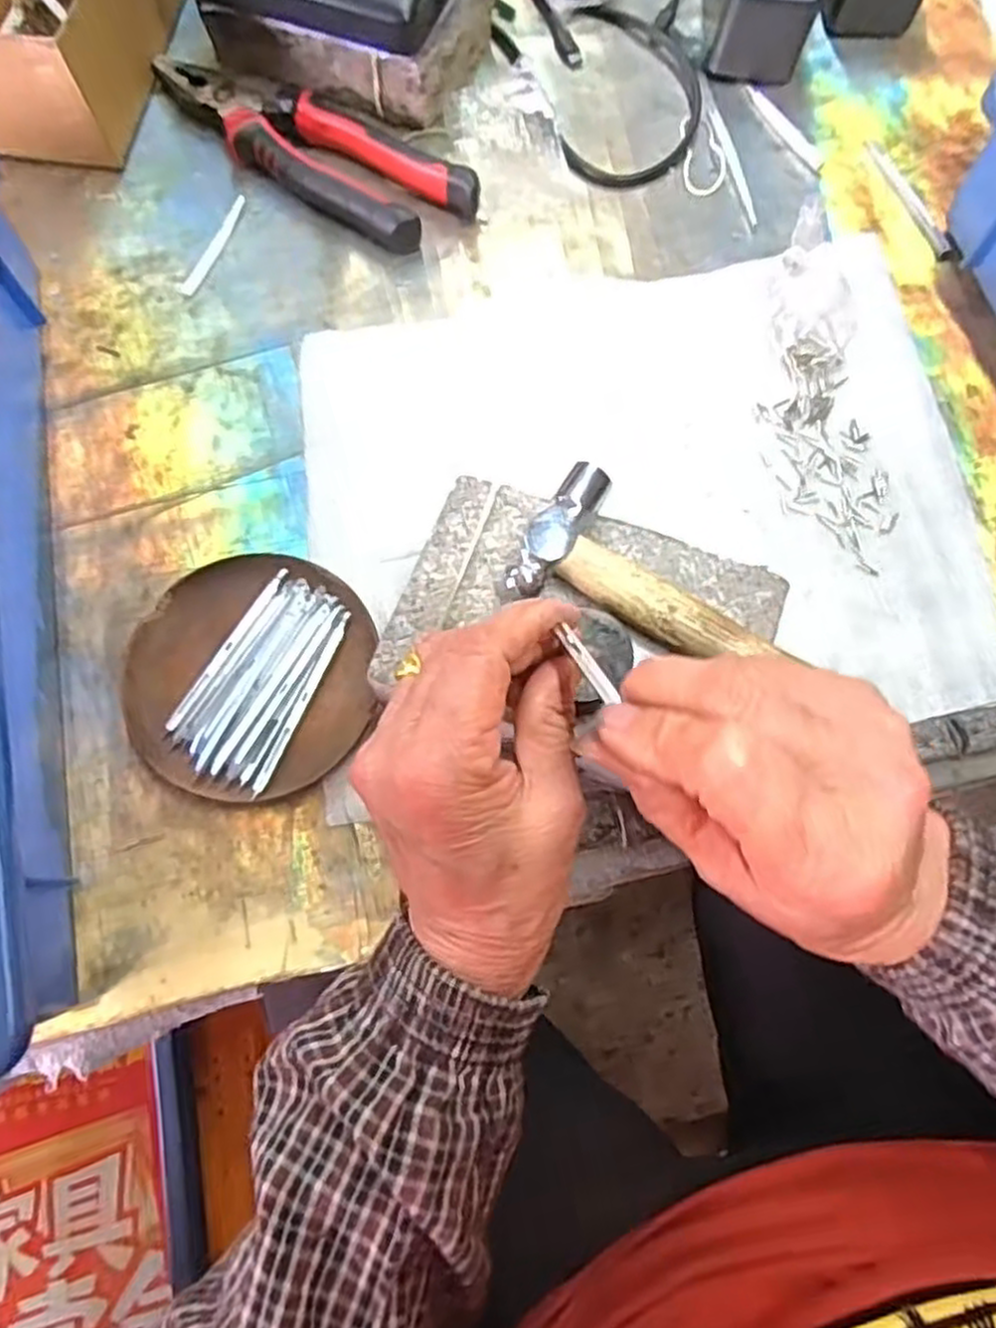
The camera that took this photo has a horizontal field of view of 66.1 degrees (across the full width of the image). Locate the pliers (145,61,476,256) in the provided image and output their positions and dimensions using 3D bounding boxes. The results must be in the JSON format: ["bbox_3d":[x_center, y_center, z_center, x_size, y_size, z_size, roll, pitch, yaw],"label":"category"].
[{"bbox_3d":[-0.108,-0.303,0.446,0.208,0.025,0.061,33,76,8],"label":"pliers"}]

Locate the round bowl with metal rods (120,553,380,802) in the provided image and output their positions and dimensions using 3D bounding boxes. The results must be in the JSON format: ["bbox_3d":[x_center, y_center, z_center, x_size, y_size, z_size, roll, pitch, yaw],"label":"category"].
[{"bbox_3d":[-0.115,0.005,0.359,0.110,0.019,0.113,0,74,-1],"label":"round bowl with metal rods"}]

